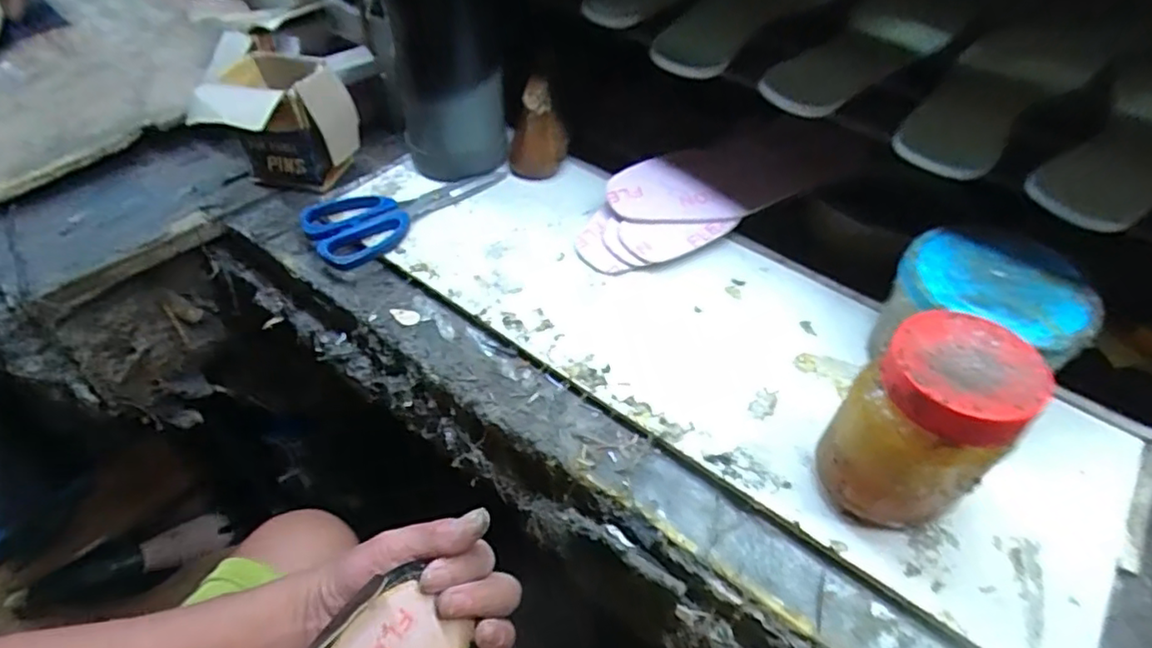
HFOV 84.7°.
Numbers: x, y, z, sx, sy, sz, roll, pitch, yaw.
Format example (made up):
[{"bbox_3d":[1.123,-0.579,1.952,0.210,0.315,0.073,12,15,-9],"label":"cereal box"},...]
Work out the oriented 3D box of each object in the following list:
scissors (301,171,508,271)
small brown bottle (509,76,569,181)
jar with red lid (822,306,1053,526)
[{"bbox_3d":[-0.144,-0.104,0.554,0.177,0.019,0.087,-27,54,-19],"label":"scissors"},{"bbox_3d":[-0.036,-0.180,0.584,0.056,0.073,0.055,-3,50,-1],"label":"small brown bottle"},{"bbox_3d":[0.184,0.059,0.342,0.077,0.117,0.075,-1,50,1],"label":"jar with red lid"}]

